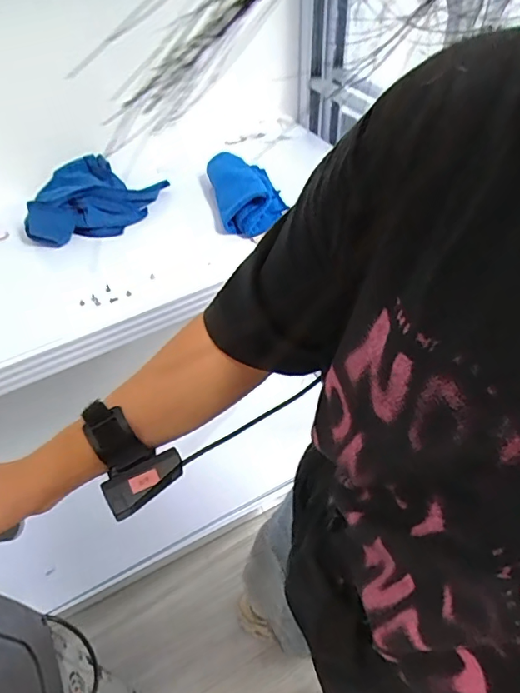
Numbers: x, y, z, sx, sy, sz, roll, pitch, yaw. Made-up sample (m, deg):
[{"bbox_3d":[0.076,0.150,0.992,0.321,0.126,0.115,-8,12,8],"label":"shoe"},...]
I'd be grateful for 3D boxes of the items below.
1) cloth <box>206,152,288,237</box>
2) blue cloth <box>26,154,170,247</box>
[{"bbox_3d":[-0.025,-0.277,0.879,0.109,0.062,0.192,-10,45,-8],"label":"cloth"},{"bbox_3d":[-0.290,-0.275,0.894,0.242,0.063,0.194,-13,46,-11],"label":"blue cloth"}]

